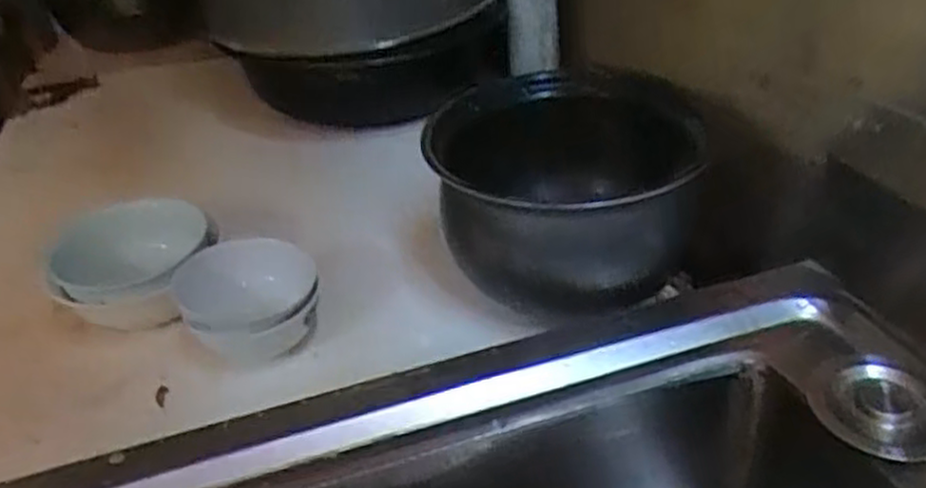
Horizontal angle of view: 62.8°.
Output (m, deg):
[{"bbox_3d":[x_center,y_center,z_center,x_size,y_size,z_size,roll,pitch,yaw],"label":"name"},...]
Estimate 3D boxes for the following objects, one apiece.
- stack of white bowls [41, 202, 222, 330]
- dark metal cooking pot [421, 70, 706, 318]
[{"bbox_3d":[-0.303,0.028,0.719,0.145,0.075,0.161,-21,36,-20],"label":"stack of white bowls"},{"bbox_3d":[0.072,-0.046,0.639,0.176,0.128,0.210,-9,34,-3],"label":"dark metal cooking pot"}]

